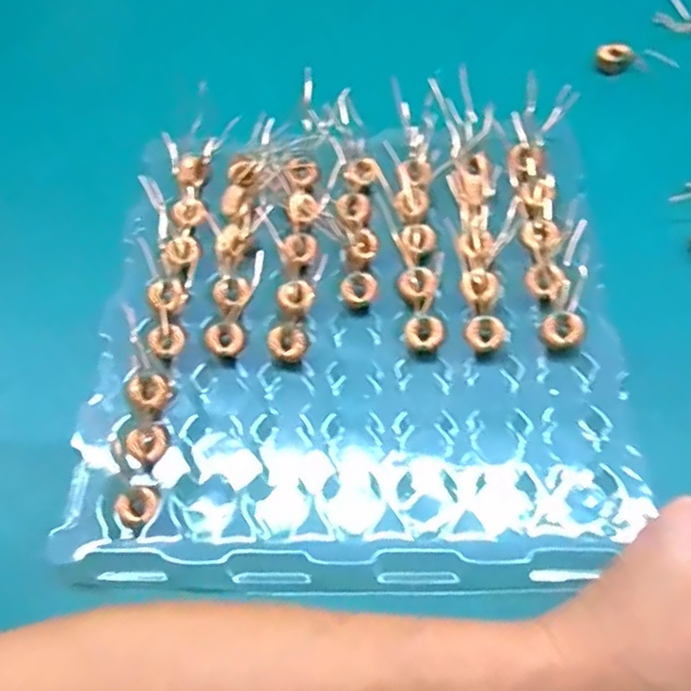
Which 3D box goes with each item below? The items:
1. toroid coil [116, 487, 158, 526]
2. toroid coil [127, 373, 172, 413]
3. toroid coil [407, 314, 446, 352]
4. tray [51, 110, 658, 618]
[{"bbox_3d":[-0.104,0.081,0.335,0.020,0.005,0.017,-34,63,-14],"label":"toroid coil"},{"bbox_3d":[-0.106,0.025,0.362,0.022,0.005,0.021,-2,60,3],"label":"toroid coil"},{"bbox_3d":[0.044,-0.006,0.373,0.020,0.012,0.020,-2,60,3],"label":"toroid coil"},{"bbox_3d":[0.001,-0.005,0.373,0.279,0.030,0.282,-3,60,3],"label":"tray"}]

